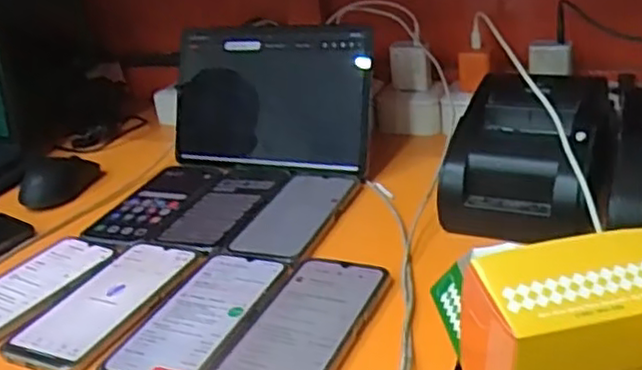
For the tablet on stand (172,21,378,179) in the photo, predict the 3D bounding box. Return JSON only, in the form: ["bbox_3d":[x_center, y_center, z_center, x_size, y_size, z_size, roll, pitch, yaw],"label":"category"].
[{"bbox_3d":[-0.058,-0.102,0.819,0.256,0.164,0.045,7,12,26],"label":"tablet on stand"}]

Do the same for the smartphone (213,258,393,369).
[{"bbox_3d":[-0.011,0.105,0.526,0.084,0.012,0.171,5,28,24],"label":"smartphone"}]

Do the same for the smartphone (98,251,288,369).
[{"bbox_3d":[-0.093,0.103,0.554,0.088,0.008,0.169,5,28,23],"label":"smartphone"}]

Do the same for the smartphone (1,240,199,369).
[{"bbox_3d":[-0.178,0.096,0.595,0.087,0.009,0.175,7,29,27],"label":"smartphone"}]

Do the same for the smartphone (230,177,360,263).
[{"bbox_3d":[-0.026,0.029,0.687,0.085,0.005,0.167,5,28,24],"label":"smartphone"}]

